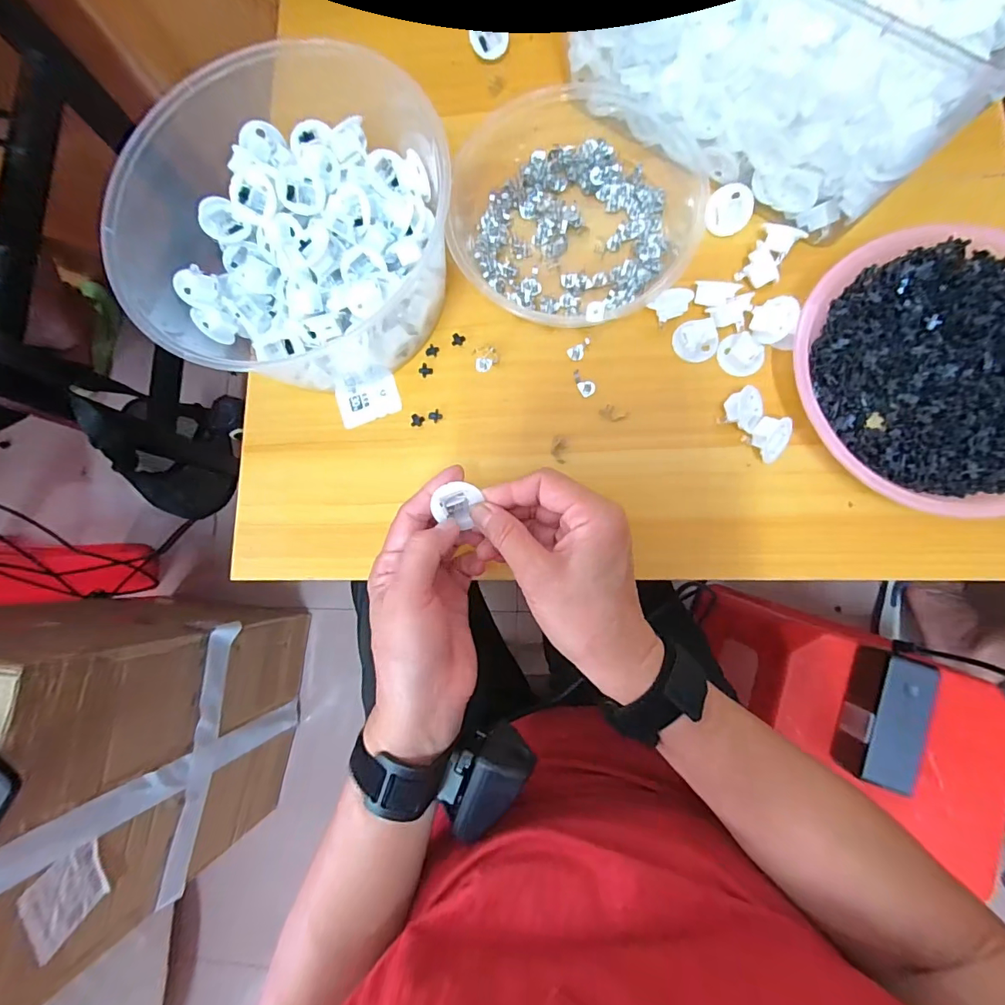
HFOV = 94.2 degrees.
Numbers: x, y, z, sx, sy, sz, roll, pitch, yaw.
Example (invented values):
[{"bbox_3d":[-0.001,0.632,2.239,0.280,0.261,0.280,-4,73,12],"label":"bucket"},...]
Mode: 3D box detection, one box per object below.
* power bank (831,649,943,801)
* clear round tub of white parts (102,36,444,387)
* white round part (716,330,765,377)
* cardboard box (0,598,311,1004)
[{"bbox_3d":[0.401,0.225,0.494,0.053,0.060,0.128,20,85,9],"label":"power bank"},{"bbox_3d":[-0.147,-0.206,0.348,0.203,0.099,0.219,-1,82,6],"label":"clear round tub of white parts"},{"bbox_3d":[0.176,-0.110,0.344,0.033,0.011,0.029,38,88,10],"label":"white round part"},{"bbox_3d":[-0.519,0.313,0.598,0.261,0.465,0.324,11,84,8],"label":"cardboard box"}]

